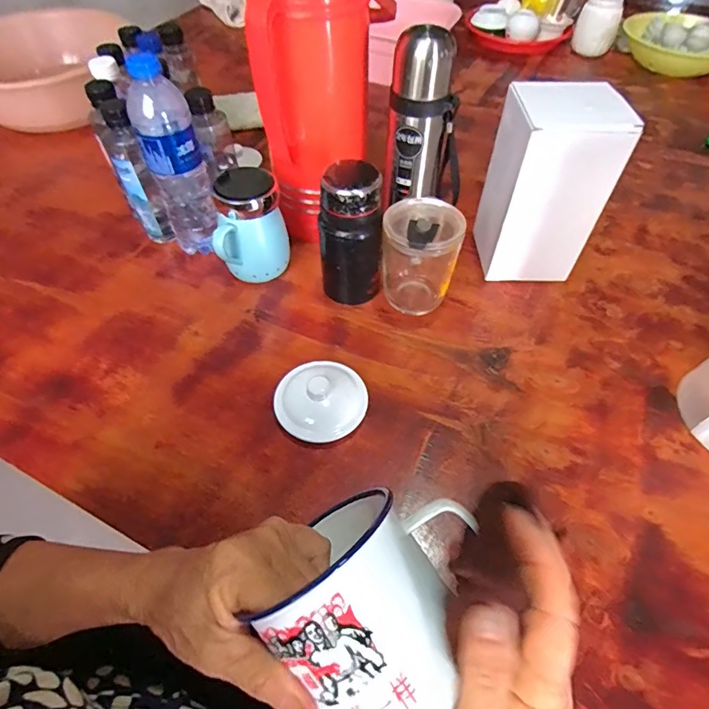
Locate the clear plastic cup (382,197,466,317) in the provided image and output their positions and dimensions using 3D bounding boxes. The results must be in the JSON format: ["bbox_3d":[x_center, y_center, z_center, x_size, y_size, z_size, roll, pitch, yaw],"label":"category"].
[{"bbox_3d":[0.075,-0.108,0.527,0.080,0.116,0.081,0,52,0],"label":"clear plastic cup"}]

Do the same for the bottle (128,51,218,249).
[{"bbox_3d":[-0.212,-0.223,0.546,0.060,0.231,0.056,-19,54,-14],"label":"bottle"}]

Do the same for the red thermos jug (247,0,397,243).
[{"bbox_3d":[-0.037,-0.297,0.533,0.134,0.344,0.131,-3,54,-2],"label":"red thermos jug"}]

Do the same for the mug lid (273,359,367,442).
[{"bbox_3d":[-0.034,0.042,0.465,0.091,0.039,0.086,0,52,0],"label":"mug lid"}]

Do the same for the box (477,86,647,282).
[{"bbox_3d":[0.218,-0.191,0.534,0.111,0.205,0.098,1,52,0],"label":"box"}]

